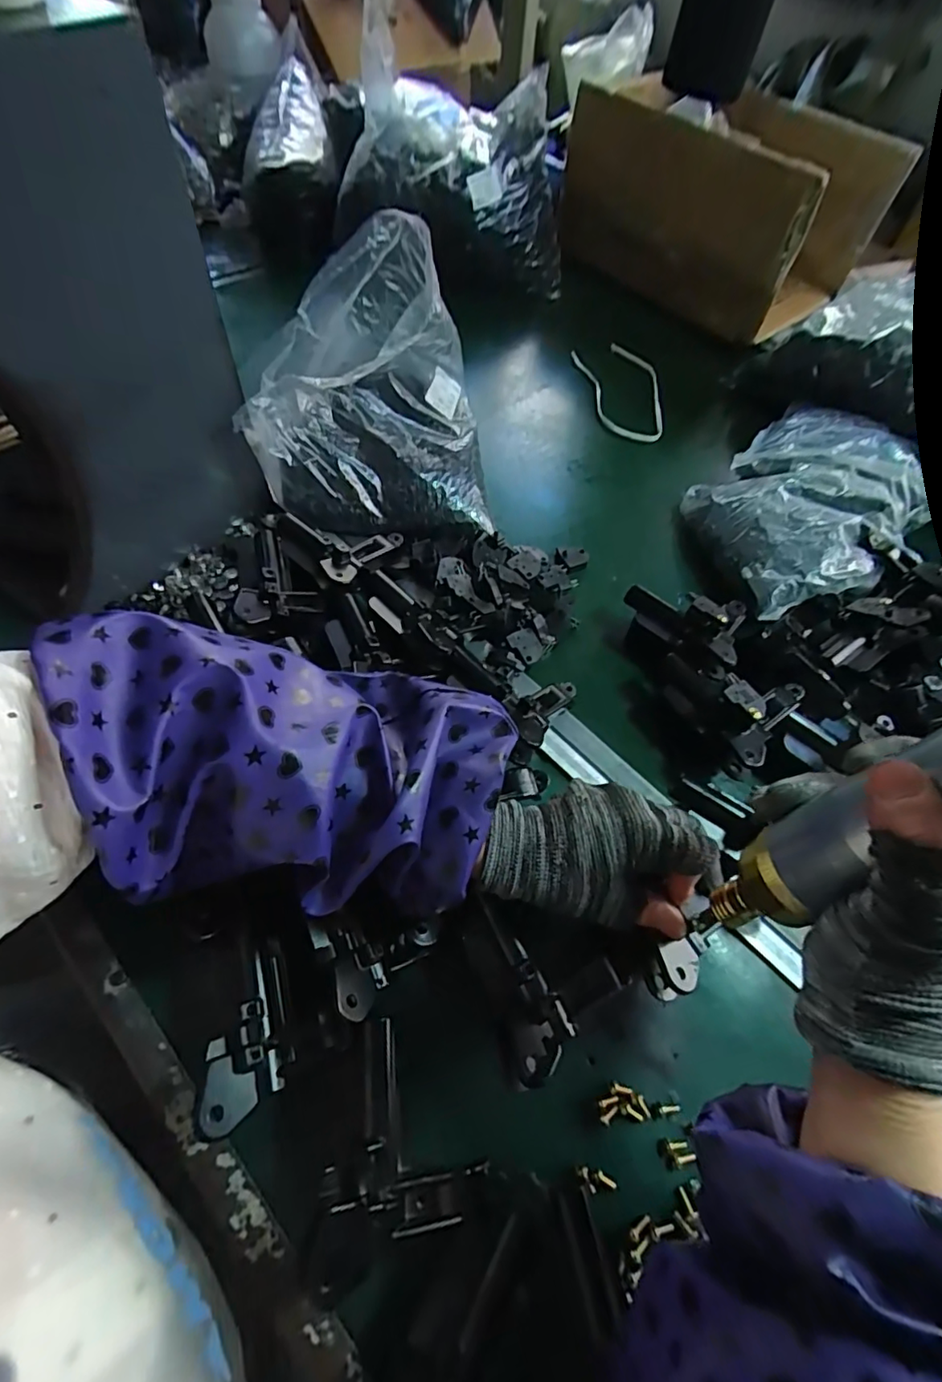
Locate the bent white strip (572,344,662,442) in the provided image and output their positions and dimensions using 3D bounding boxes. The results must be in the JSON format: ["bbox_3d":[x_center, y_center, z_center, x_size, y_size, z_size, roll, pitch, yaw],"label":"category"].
[{"bbox_3d":[0.175,-0.346,0.646,0.084,0.018,0.164,-10,60,-10],"label":"bent white strip"}]

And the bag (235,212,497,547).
[{"bbox_3d":[-0.079,-0.227,0.442,0.180,0.195,0.123,-3,59,-7],"label":"bag"}]

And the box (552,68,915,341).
[{"bbox_3d":[0.327,-0.644,0.747,0.337,0.169,0.282,41,64,18],"label":"box"}]

